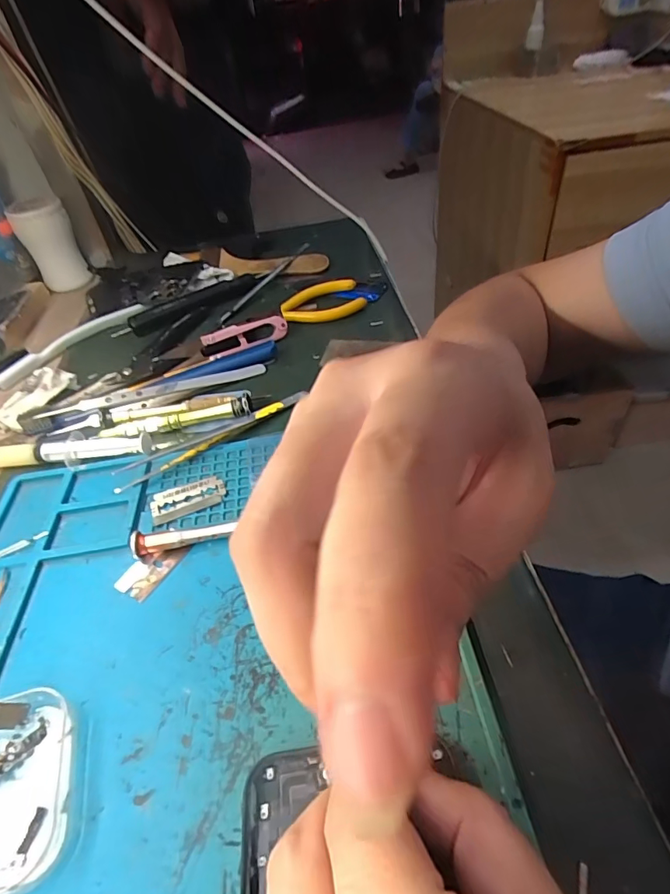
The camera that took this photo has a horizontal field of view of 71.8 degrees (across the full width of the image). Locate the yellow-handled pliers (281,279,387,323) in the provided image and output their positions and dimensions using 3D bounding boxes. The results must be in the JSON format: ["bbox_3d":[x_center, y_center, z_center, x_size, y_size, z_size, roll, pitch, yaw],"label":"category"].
[{"bbox_3d":[0.002,-0.133,0.413,0.099,0.013,0.047,-16,45,-9],"label":"yellow-handled pliers"}]

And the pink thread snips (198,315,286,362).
[{"bbox_3d":[-0.071,-0.089,0.371,0.067,0.017,0.013,-20,46,-13],"label":"pink thread snips"}]

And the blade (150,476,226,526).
[{"bbox_3d":[-0.086,0.028,0.268,0.042,0.004,0.025,-19,46,-12],"label":"blade"}]

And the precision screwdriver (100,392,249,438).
[{"bbox_3d":[-0.107,-0.021,0.311,0.102,0.012,0.015,-9,45,-2],"label":"precision screwdriver"}]

